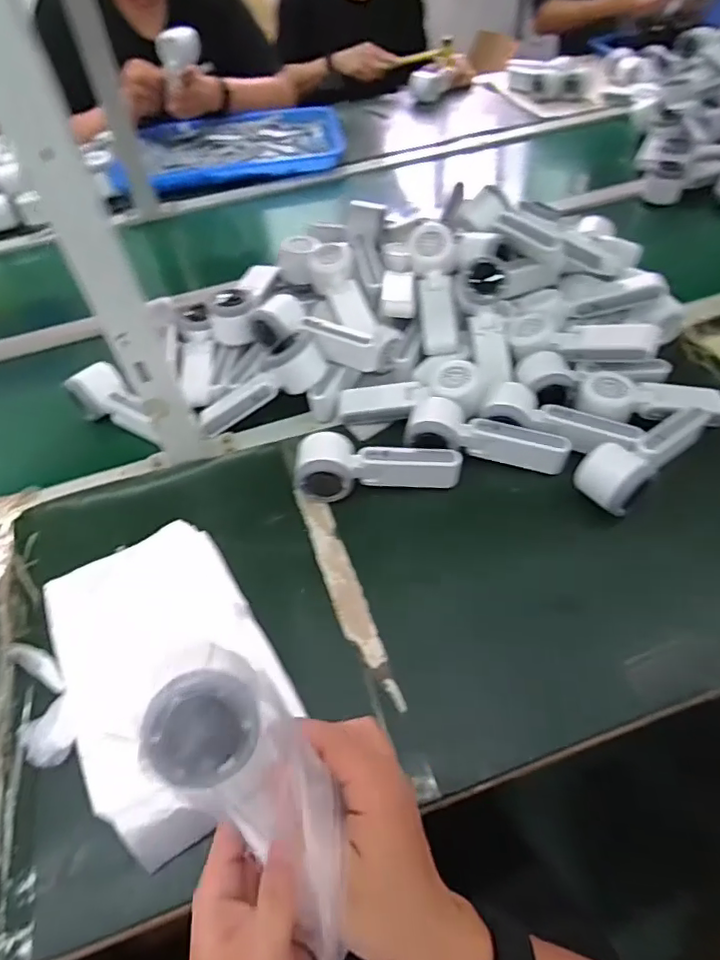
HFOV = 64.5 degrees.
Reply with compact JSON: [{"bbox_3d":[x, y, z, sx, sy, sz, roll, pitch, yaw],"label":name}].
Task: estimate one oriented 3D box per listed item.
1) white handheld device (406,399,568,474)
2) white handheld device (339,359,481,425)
[{"bbox_3d":[0.137,-0.049,0.622,0.167,0.045,0.059,4,51,9],"label":"white handheld device"},{"bbox_3d":[0.055,-0.095,0.662,0.164,0.039,0.069,-9,49,16],"label":"white handheld device"}]

